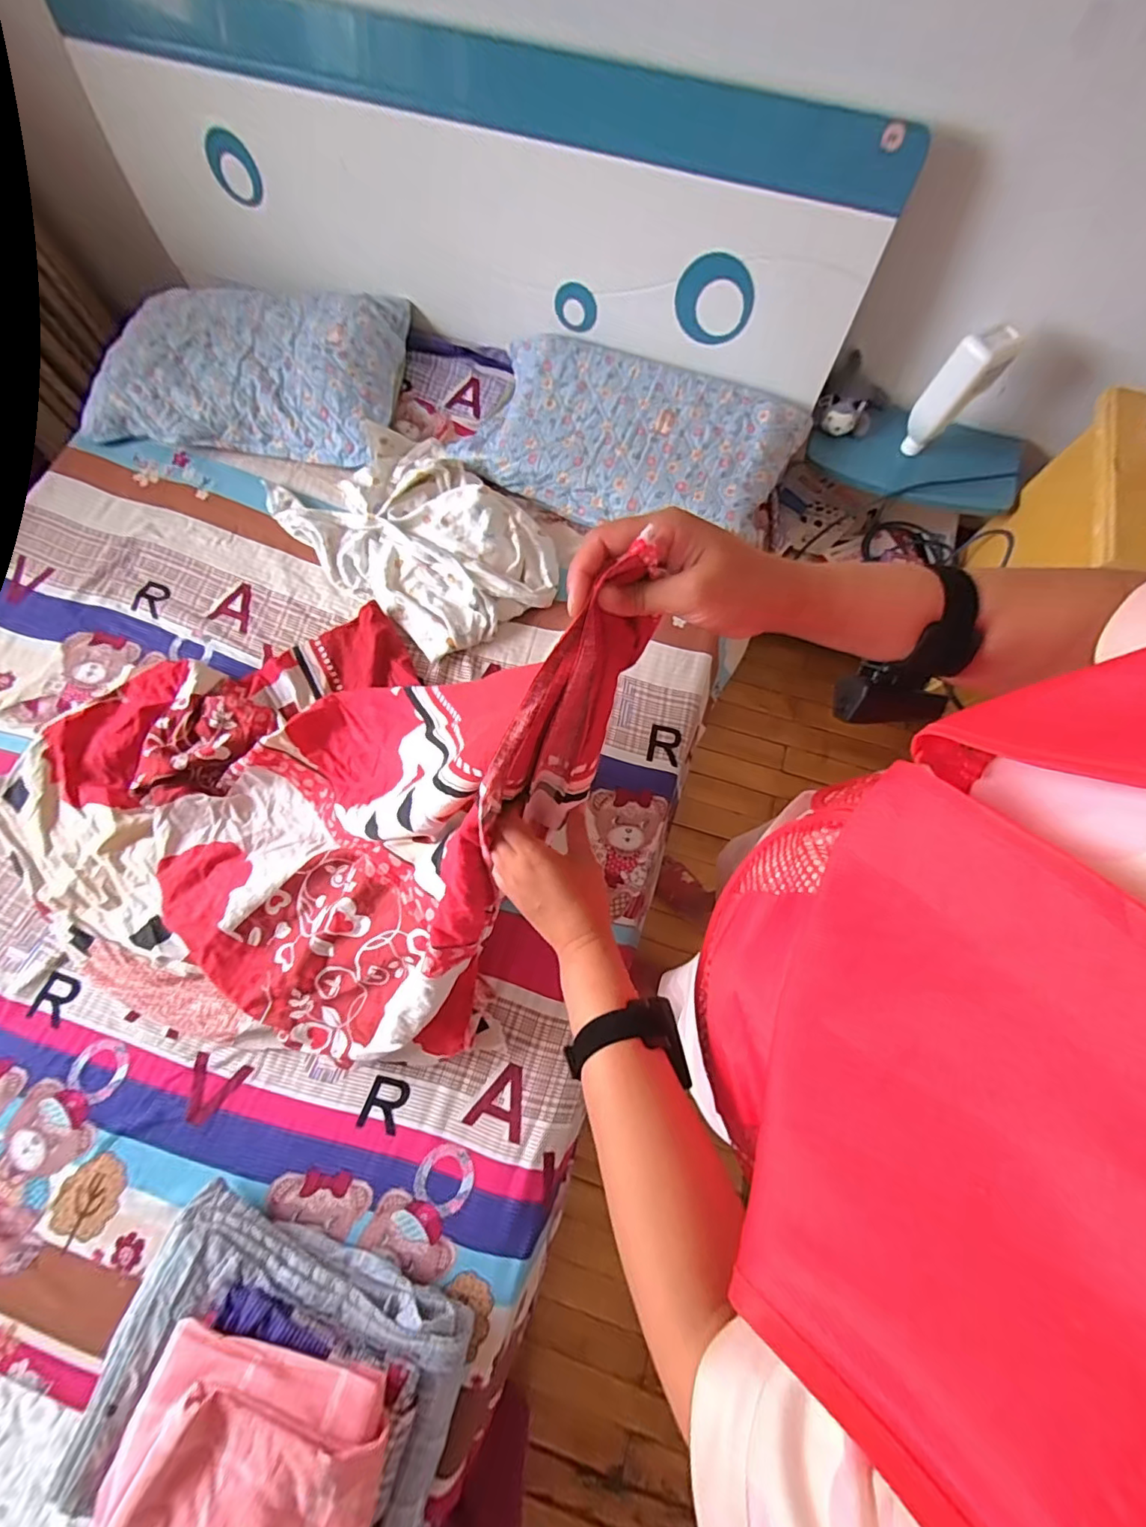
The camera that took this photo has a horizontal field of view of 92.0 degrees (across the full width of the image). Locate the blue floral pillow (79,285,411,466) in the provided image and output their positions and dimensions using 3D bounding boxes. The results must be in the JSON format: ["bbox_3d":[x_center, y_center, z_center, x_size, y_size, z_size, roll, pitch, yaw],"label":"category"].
[{"bbox_3d":[-0.690,-0.844,1.183,0.603,0.104,0.374,8,72,2],"label":"blue floral pillow"}]

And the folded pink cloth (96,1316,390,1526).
[{"bbox_3d":[-0.373,0.831,0.581,0.281,0.085,0.331,15,73,4],"label":"folded pink cloth"}]

